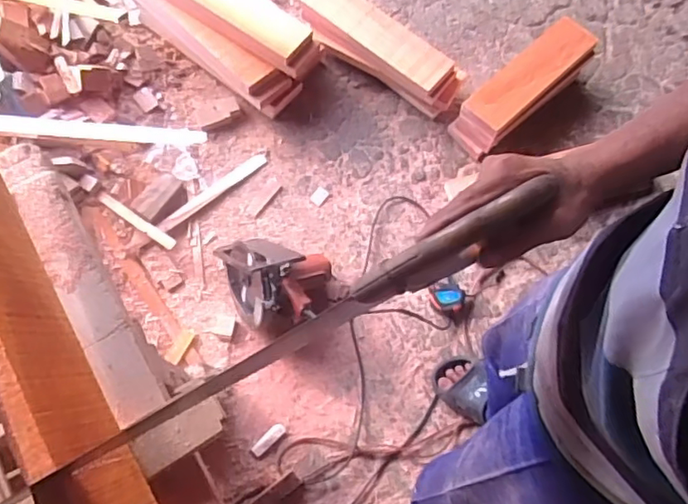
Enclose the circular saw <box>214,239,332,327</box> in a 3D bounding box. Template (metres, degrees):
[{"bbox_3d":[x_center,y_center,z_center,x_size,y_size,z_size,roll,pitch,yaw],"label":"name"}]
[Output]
[{"bbox_3d":[-0.149,0.058,1.325,0.263,0.194,0.212,-6,72,-4],"label":"circular saw"}]

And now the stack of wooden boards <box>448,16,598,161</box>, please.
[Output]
[{"bbox_3d":[0.471,-0.426,1.535,0.413,0.150,0.129,-40,78,-13],"label":"stack of wooden boards"}]

